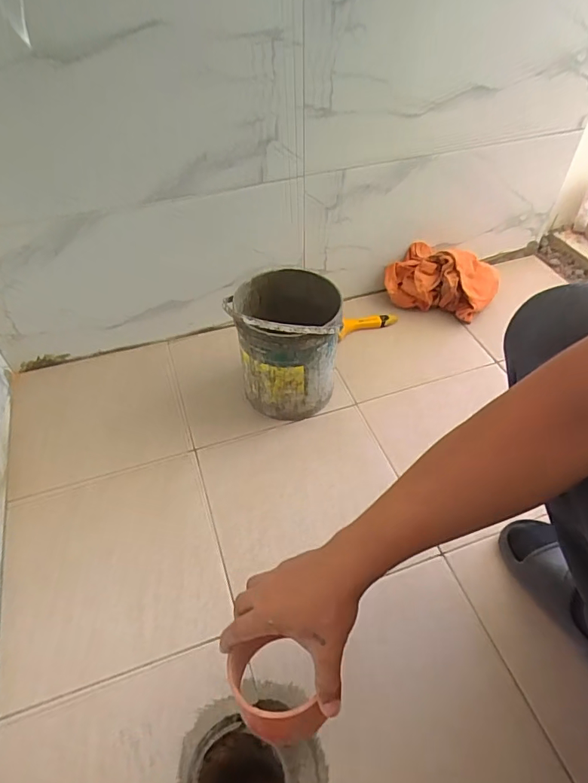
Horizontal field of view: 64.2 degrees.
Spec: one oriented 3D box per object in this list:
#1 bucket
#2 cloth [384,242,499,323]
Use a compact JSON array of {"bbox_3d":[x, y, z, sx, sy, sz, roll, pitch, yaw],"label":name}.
[{"bbox_3d":[-0.013,-0.083,0.793,0.176,0.217,0.164,0,50,0],"label":"bucket"},{"bbox_3d":[0.316,-0.243,1.013,0.231,0.115,0.157,12,52,9],"label":"cloth"}]

